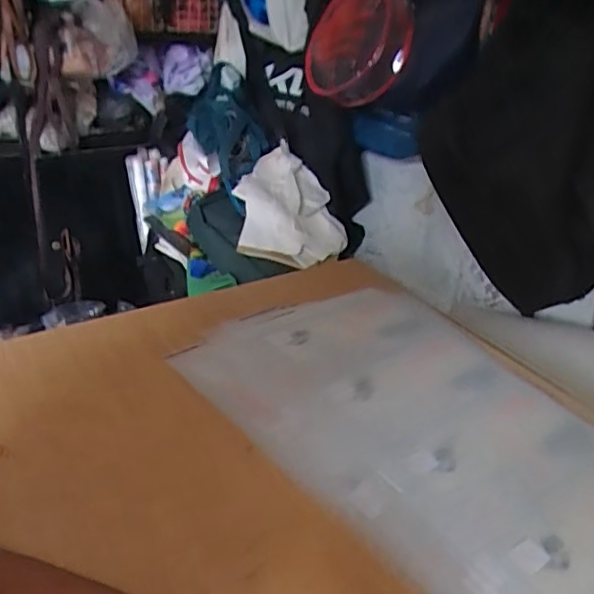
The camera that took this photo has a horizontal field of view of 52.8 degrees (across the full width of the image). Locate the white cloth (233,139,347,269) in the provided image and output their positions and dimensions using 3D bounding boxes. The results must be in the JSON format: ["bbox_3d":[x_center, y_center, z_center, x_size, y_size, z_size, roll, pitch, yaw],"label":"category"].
[{"bbox_3d":[-0.013,-0.214,1.414,0.252,0.174,0.259,5,29,0],"label":"white cloth"}]

